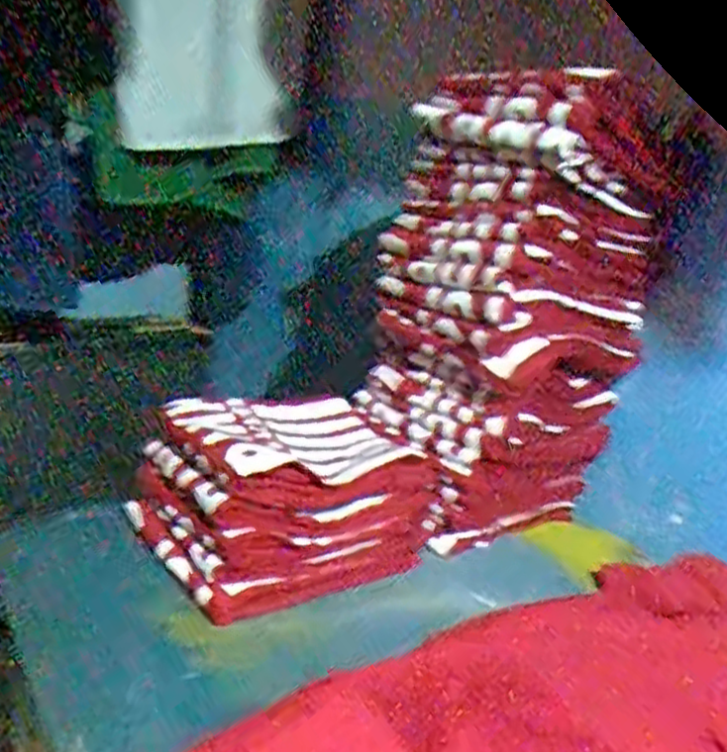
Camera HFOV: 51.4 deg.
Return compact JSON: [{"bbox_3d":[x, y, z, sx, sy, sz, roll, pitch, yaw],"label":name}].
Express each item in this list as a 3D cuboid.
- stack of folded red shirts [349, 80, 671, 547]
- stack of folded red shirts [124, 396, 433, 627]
[{"bbox_3d":[0.175,-0.077,0.918,0.269,0.479,0.218,-6,24,-32],"label":"stack of folded red shirts"},{"bbox_3d":[-0.090,0.117,0.839,0.285,0.135,0.231,-6,24,-32],"label":"stack of folded red shirts"}]

